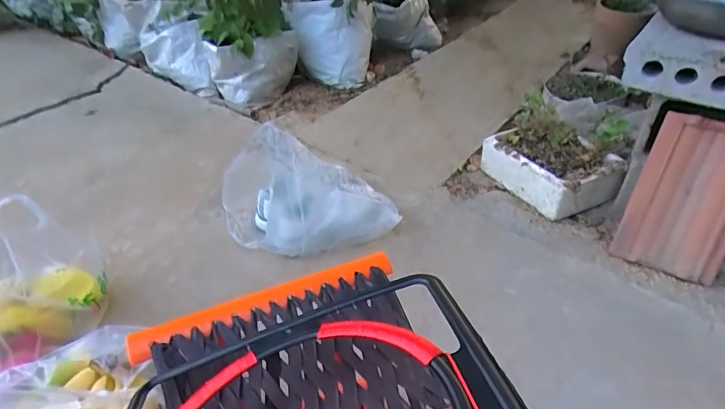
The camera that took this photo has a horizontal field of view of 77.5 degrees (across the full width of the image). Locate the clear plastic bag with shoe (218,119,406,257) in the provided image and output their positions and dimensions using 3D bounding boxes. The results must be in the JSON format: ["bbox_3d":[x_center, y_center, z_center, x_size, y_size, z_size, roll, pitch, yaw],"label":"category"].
[{"bbox_3d":[-0.134,-0.040,1.048,0.389,0.252,0.239,-11,41,-9],"label":"clear plastic bag with shoe"}]

